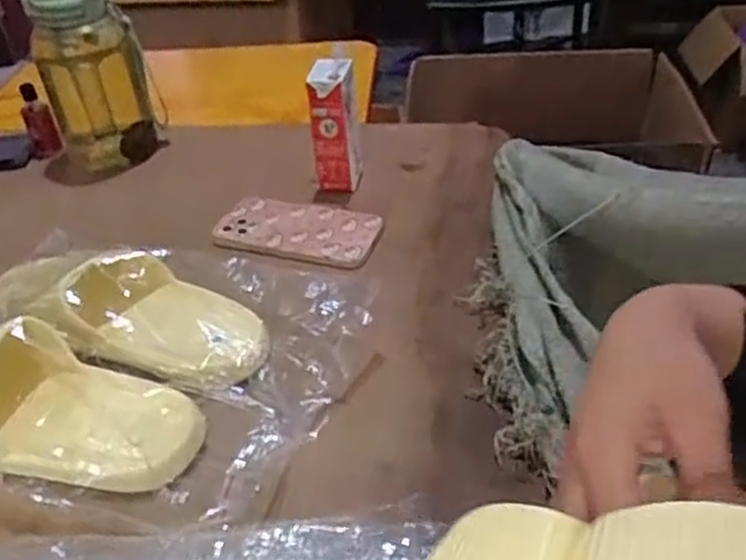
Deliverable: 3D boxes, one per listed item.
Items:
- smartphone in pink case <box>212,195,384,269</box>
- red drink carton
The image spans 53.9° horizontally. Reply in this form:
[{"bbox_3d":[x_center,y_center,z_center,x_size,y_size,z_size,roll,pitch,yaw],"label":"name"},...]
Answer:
[{"bbox_3d":[-0.077,-0.055,0.733,0.158,0.010,0.086,10,39,19],"label":"smartphone in pink case"},{"bbox_3d":[-0.040,-0.165,0.772,0.050,0.131,0.043,-7,37,-2],"label":"red drink carton"}]

